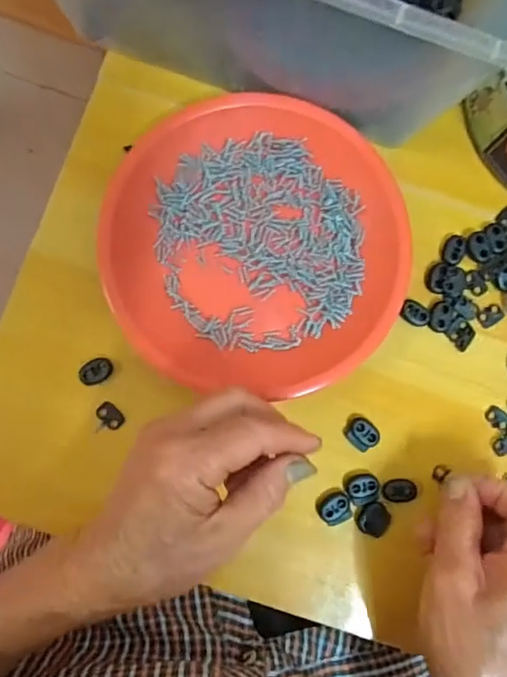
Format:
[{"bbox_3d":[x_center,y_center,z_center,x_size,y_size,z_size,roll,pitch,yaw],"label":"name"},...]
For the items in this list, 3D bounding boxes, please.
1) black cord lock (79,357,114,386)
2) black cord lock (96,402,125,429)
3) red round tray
[{"bbox_3d":[-0.102,0.021,0.342,0.021,0.004,0.016,-25,87,-5],"label":"black cord lock"},{"bbox_3d":[-0.093,0.050,0.343,0.018,0.004,0.012,42,85,0],"label":"black cord lock"},{"bbox_3d":[0.002,-0.062,0.346,0.188,0.026,0.188,0,86,-3],"label":"red round tray"}]

